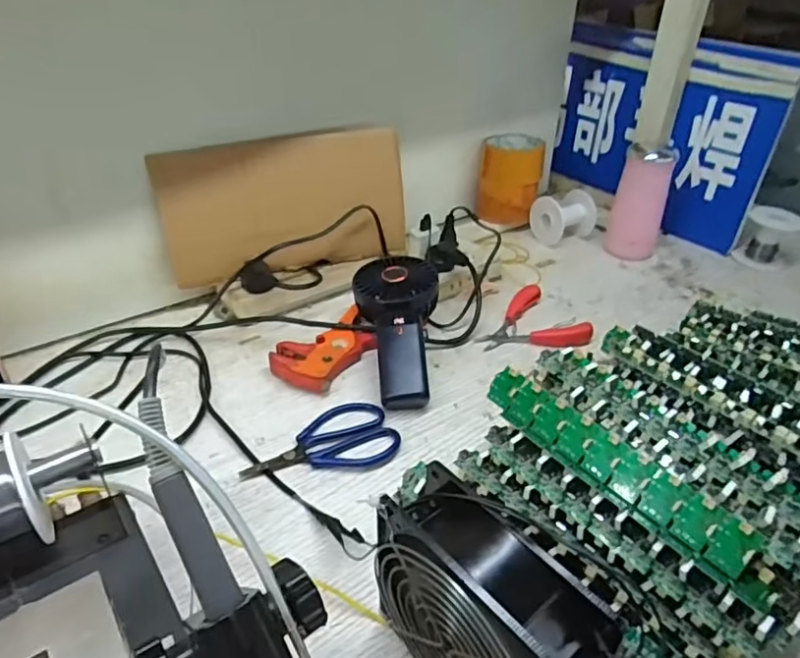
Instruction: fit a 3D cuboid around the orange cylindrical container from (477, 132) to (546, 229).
[{"bbox_3d":[0.155,-0.212,0.830,0.085,0.103,0.083,7,36,7],"label":"orange cylindrical container"}]

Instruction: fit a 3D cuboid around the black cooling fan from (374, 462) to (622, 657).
[{"bbox_3d":[0.036,0.155,0.296,0.047,0.131,0.119,-29,46,-36],"label":"black cooling fan"}]

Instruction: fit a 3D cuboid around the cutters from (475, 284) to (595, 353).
[{"bbox_3d":[0.135,-0.007,0.635,0.109,0.019,0.103,-14,38,-21],"label":"cutters"}]

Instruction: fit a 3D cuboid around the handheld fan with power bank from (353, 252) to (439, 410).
[{"bbox_3d":[0.000,-0.002,0.572,0.081,0.034,0.173,-2,55,-5],"label":"handheld fan with power bank"}]

